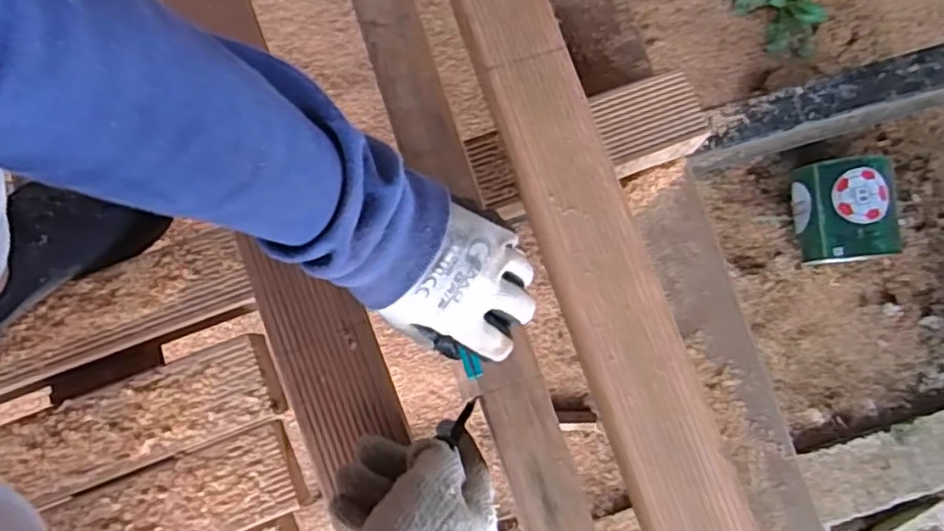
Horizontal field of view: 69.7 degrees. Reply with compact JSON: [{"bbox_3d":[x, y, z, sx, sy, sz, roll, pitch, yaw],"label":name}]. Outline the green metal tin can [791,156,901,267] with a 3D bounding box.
[{"bbox_3d":[0.780,-0.105,1.451,0.179,0.207,0.195,0,80,-1],"label":"green metal tin can"}]

